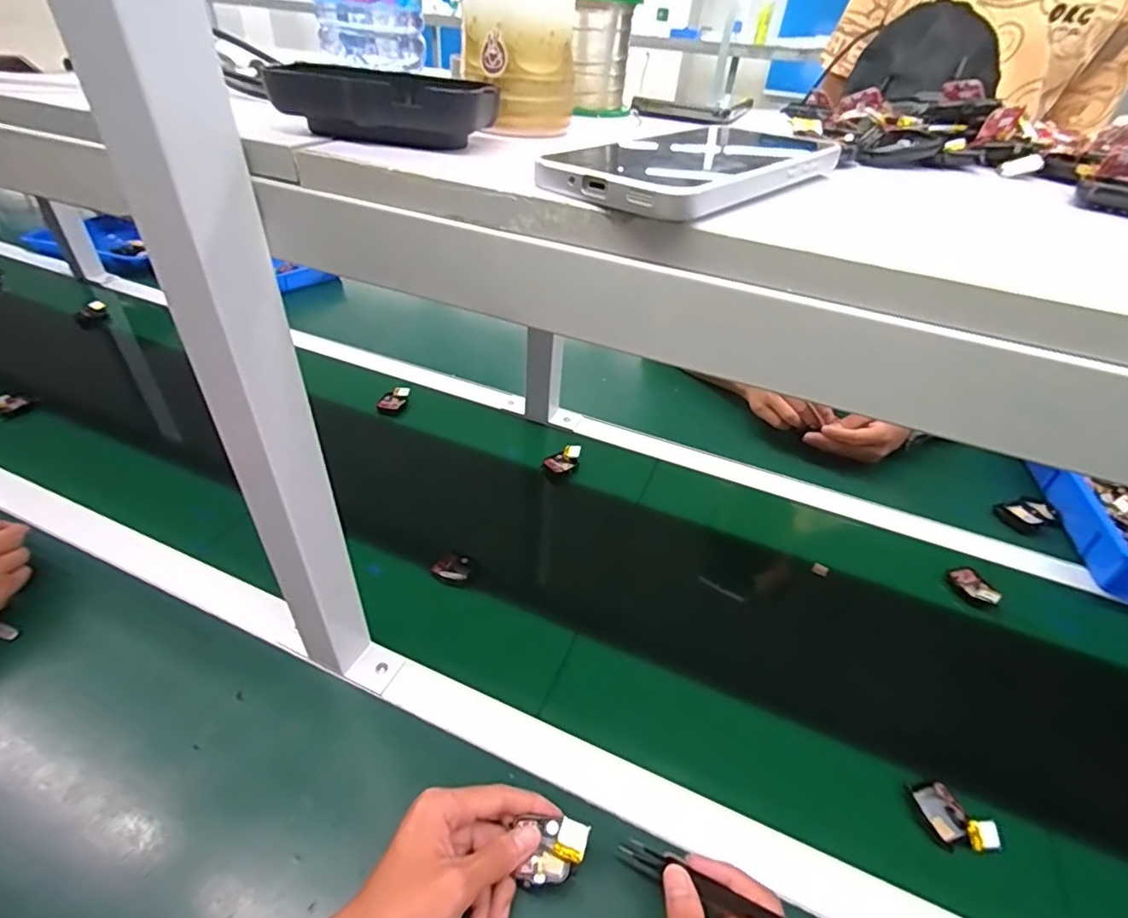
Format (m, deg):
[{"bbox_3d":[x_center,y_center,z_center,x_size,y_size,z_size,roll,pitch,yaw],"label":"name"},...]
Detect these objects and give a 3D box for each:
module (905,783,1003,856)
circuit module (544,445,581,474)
[{"bbox_3d":[0.309,0.283,0.441,0.047,0.015,0.047,0,38,-4],"label":"module"},{"bbox_3d":[-0.001,-0.002,0.746,0.033,0.022,0.043,29,44,29],"label":"circuit module"}]

